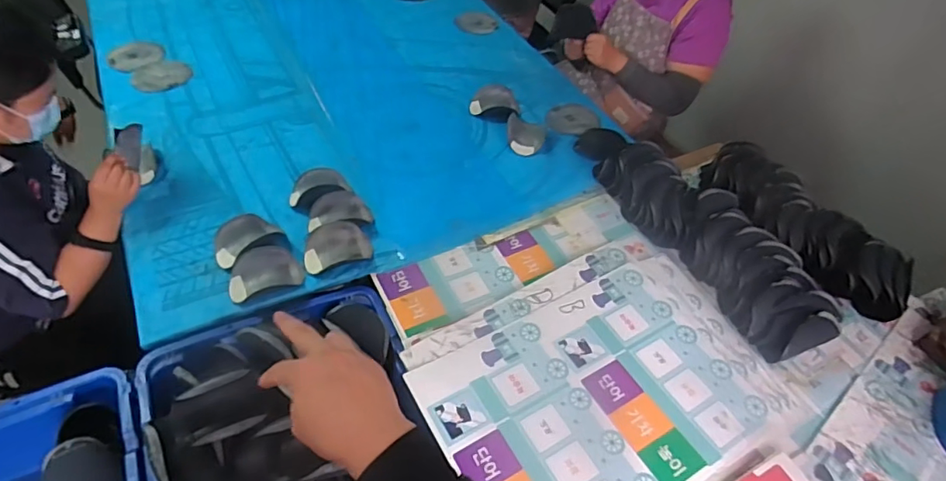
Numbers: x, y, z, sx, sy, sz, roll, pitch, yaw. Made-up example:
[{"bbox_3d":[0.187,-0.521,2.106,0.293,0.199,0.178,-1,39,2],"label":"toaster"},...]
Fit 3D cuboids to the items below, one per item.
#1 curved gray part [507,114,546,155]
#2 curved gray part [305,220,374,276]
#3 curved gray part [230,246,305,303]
[{"bbox_3d":[0.140,-0.284,1.382,0.092,0.033,0.147,2,47,-5],"label":"curved gray part"},{"bbox_3d":[-0.276,0.010,1.067,0.135,0.044,0.092,-13,50,-18],"label":"curved gray part"},{"bbox_3d":[-0.408,0.059,1.026,0.132,0.031,0.101,-15,51,-20],"label":"curved gray part"}]

